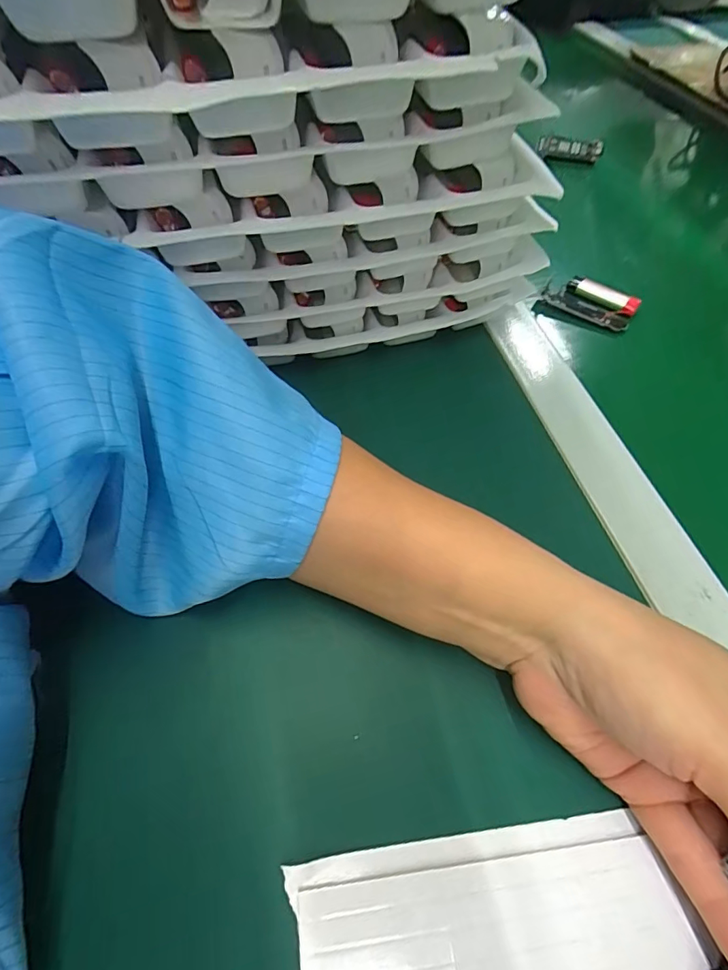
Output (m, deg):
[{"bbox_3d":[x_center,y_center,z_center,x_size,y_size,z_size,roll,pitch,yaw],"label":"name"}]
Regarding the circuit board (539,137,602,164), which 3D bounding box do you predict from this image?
[{"bbox_3d":[0.222,-0.359,0.508,0.066,0.022,0.012,10,56,6],"label":"circuit board"}]

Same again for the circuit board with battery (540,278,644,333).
[{"bbox_3d":[0.175,-0.143,0.366,0.065,0.012,0.040,31,60,19],"label":"circuit board with battery"}]

